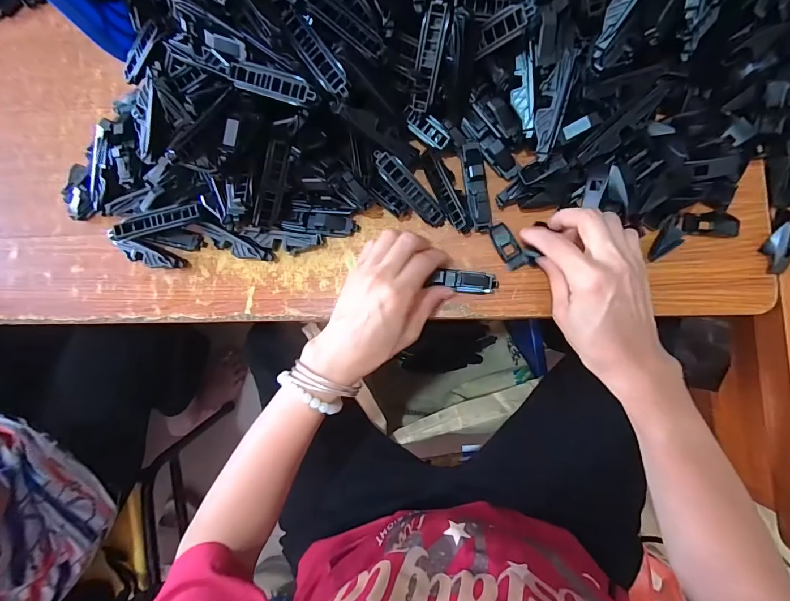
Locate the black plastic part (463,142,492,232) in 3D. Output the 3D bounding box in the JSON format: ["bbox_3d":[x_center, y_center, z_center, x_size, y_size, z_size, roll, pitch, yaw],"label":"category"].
[{"bbox_3d":[0.073,-0.101,0.334,0.019,0.020,0.078,-7,84,5],"label":"black plastic part"}]

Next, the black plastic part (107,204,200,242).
[{"bbox_3d":[-0.219,-0.073,0.345,0.077,0.011,0.018,-20,83,-10],"label":"black plastic part"}]

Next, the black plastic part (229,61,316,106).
[{"bbox_3d":[-0.096,-0.169,0.292,0.076,0.011,0.020,22,87,7],"label":"black plastic part"}]

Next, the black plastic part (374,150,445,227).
[{"bbox_3d":[0.014,-0.099,0.334,0.020,0.008,0.081,-45,101,0],"label":"black plastic part"}]

